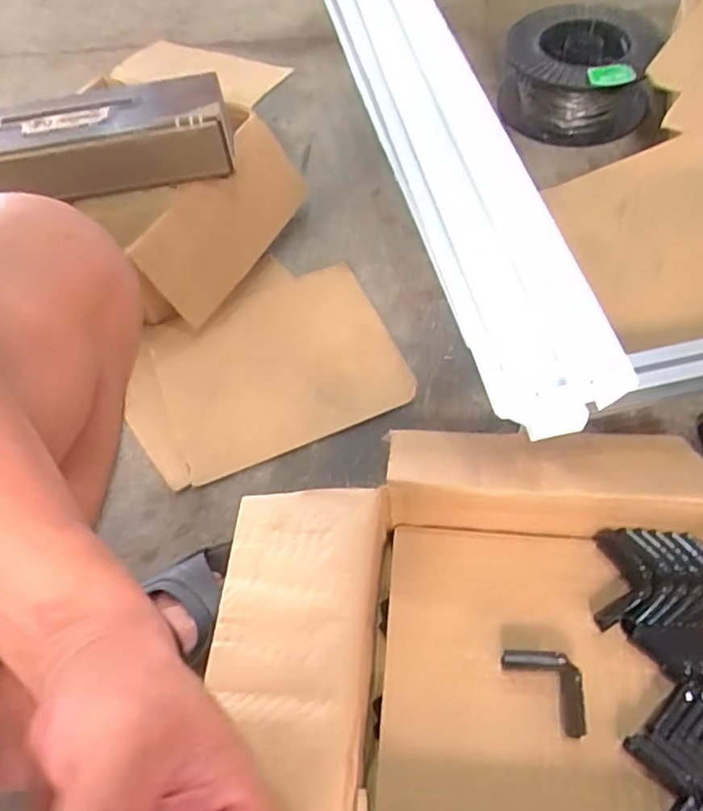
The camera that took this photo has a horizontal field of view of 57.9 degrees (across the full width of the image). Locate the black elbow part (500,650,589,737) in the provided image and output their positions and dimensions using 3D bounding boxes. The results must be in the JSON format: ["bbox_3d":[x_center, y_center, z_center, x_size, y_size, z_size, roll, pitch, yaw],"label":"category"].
[{"bbox_3d":[0.177,0.244,0.559,0.043,0.026,0.085,-37,60,-18],"label":"black elbow part"}]

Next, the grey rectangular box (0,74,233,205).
[{"bbox_3d":[-0.356,-0.338,0.826,0.392,0.081,0.132,-11,56,-2],"label":"grey rectangular box"}]

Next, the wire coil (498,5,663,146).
[{"bbox_3d":[0.396,-0.594,1.118,0.241,0.124,0.261,-2,56,4],"label":"wire coil"}]

